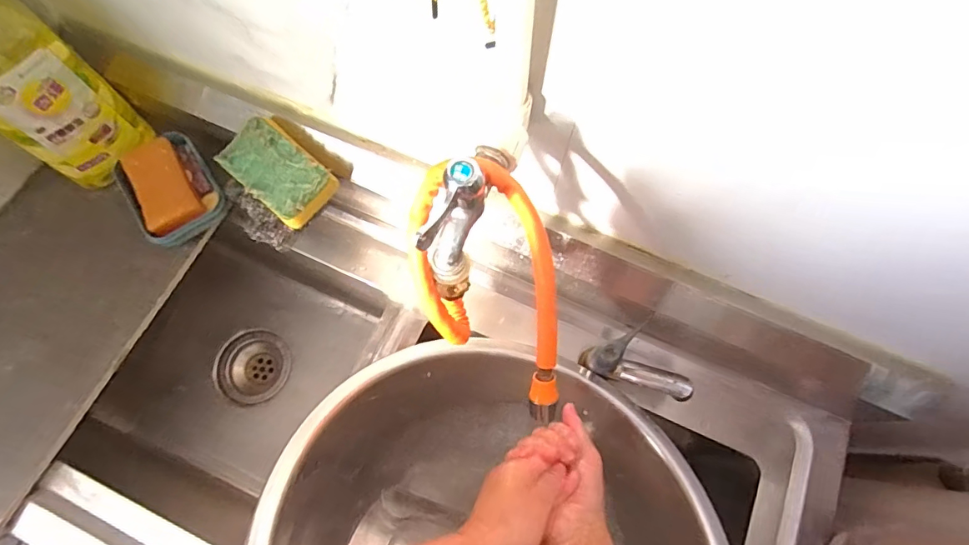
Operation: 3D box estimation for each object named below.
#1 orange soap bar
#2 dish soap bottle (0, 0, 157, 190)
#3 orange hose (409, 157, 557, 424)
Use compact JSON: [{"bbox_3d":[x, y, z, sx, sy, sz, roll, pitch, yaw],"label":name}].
[{"bbox_3d":[-0.376,-0.099,0.571,0.058,0.034,0.120,-30,75,-11],"label":"orange soap bar"},{"bbox_3d":[-0.464,-0.200,0.474,0.085,0.237,0.116,24,73,6],"label":"dish soap bottle"},{"bbox_3d":[0.002,0.016,0.375,0.096,0.054,0.210,-12,110,-1],"label":"orange hose"}]

